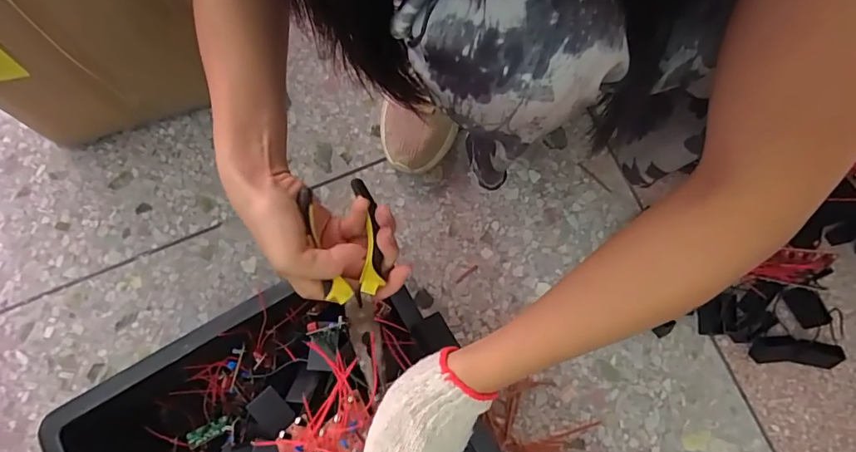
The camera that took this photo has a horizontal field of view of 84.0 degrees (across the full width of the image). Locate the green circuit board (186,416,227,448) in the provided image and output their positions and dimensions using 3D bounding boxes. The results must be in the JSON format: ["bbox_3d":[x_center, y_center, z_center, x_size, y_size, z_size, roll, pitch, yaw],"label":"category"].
[{"bbox_3d":[-0.225,0.211,0.486,0.040,0.010,0.016,-27,77,-5],"label":"green circuit board"}]

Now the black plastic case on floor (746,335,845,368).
[{"bbox_3d":[0.441,0.152,0.574,0.095,0.037,0.032,3,76,2],"label":"black plastic case on floor"}]

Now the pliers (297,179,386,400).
[{"bbox_3d":[-0.056,0.045,0.358,0.050,0.019,0.157,-12,84,-1],"label":"pliers"}]

